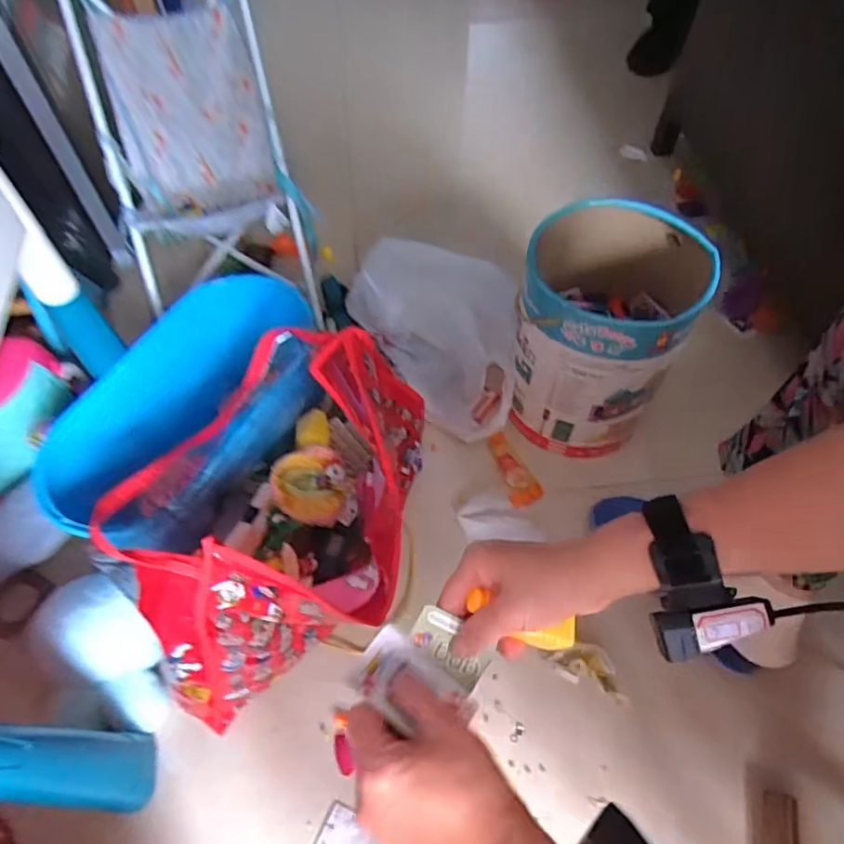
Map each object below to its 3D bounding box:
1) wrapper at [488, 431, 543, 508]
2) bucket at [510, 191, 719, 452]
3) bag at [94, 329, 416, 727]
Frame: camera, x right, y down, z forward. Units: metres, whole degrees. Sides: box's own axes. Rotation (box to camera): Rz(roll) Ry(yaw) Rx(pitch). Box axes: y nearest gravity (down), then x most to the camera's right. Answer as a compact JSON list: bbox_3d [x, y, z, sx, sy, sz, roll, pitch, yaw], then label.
[{"bbox_3d":[0.135,0.067,0.856,0.047,0.013,0.116,-13,58,-8],"label":"wrapper"},{"bbox_3d":[0.233,-0.113,0.815,0.196,0.301,0.210,0,57,0],"label":"bucket"},{"bbox_3d":[-0.160,0.094,0.667,0.249,0.250,0.407,26,61,16],"label":"bag"}]

